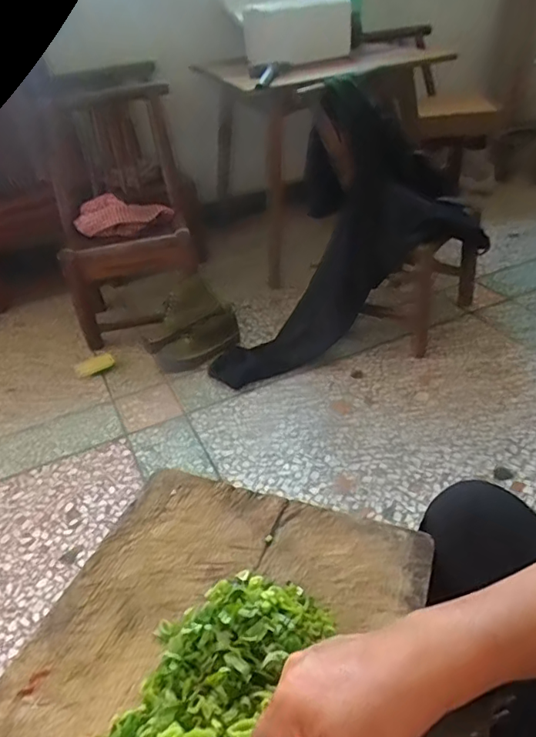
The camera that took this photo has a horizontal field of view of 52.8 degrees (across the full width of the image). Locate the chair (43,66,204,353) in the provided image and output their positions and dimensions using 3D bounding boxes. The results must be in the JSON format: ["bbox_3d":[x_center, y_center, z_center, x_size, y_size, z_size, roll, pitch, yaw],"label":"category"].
[{"bbox_3d":[-0.415,-0.465,1.527,0.373,0.598,0.441,-8,37,-3],"label":"chair"}]

